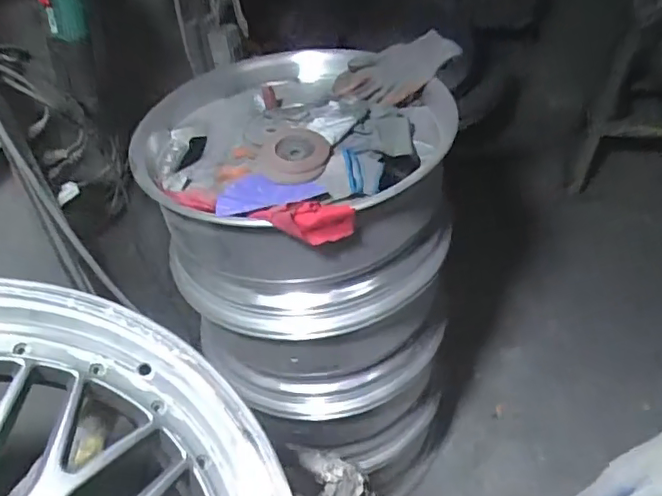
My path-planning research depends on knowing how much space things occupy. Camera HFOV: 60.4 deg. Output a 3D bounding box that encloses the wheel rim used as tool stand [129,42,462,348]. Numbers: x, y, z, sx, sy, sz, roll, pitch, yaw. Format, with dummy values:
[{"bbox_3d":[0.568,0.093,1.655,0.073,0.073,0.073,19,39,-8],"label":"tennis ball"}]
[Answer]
[{"bbox_3d":[-0.067,-0.110,0.951,0.498,0.251,0.441,21,51,27],"label":"wheel rim used as tool stand"}]

